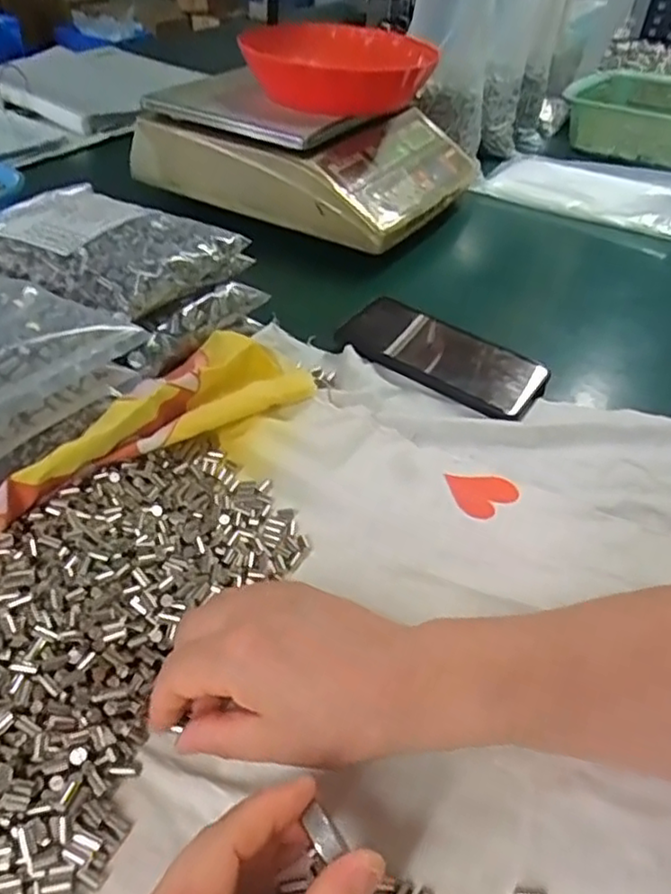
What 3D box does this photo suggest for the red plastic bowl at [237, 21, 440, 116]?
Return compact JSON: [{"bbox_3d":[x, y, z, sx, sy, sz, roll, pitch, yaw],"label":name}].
[{"bbox_3d":[0.014,-0.405,0.715,0.175,0.058,0.164,14,42,9],"label":"red plastic bowl"}]

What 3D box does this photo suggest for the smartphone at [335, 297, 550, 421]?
[{"bbox_3d":[0.082,-0.077,0.531,0.168,0.017,0.078,28,46,23],"label":"smartphone"}]

